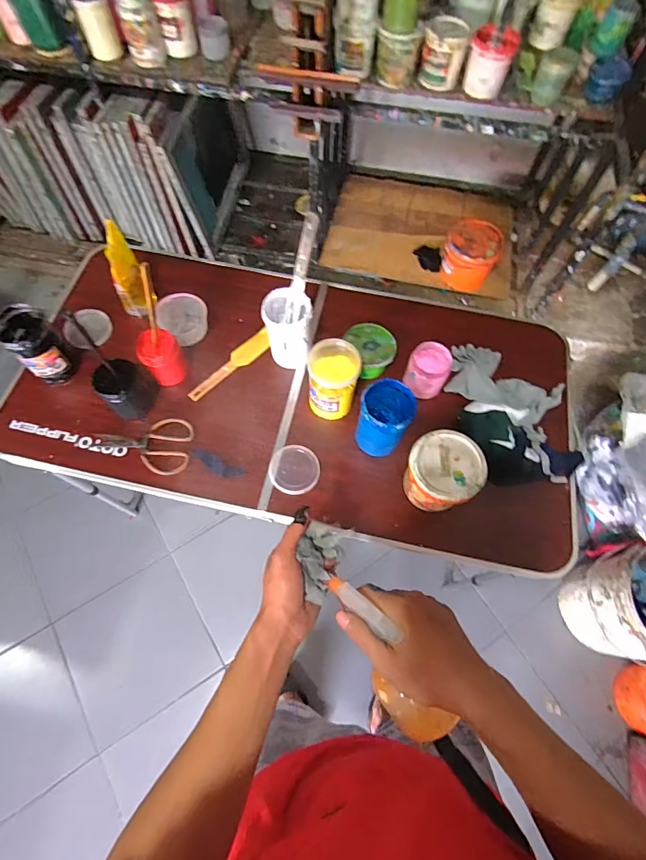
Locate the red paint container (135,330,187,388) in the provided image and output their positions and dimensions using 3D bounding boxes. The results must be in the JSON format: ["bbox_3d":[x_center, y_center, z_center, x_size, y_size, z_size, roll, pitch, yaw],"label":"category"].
[{"bbox_3d":[-0.333,-0.149,0.882,0.084,0.103,0.075,-28,70,-13],"label":"red paint container"}]

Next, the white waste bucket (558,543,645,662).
[{"bbox_3d":[0.917,0.513,1.224,0.296,0.379,0.276,1,66,-1],"label":"white waste bucket"}]

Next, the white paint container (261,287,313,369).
[{"bbox_3d":[-0.073,-0.204,0.893,0.095,0.150,0.117,0,66,-2],"label":"white paint container"}]

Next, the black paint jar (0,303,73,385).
[{"bbox_3d":[-0.583,-0.174,0.869,0.104,0.136,0.096,42,71,15],"label":"black paint jar"}]

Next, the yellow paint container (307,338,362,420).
[{"bbox_3d":[0.020,-0.095,0.850,0.098,0.167,0.095,-5,66,-4],"label":"yellow paint container"}]

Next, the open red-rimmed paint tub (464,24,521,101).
[{"bbox_3d":[0.483,-1.067,1.228,0.120,0.136,0.120,1,66,-1],"label":"open red-rimmed paint tub"}]

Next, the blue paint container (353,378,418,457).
[{"bbox_3d":[0.115,-0.022,0.815,0.096,0.133,0.106,23,67,8],"label":"blue paint container"}]

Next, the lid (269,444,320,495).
[{"bbox_3d":[-0.057,0.077,0.842,0.097,0.016,0.099,1,66,-1],"label":"lid"}]

